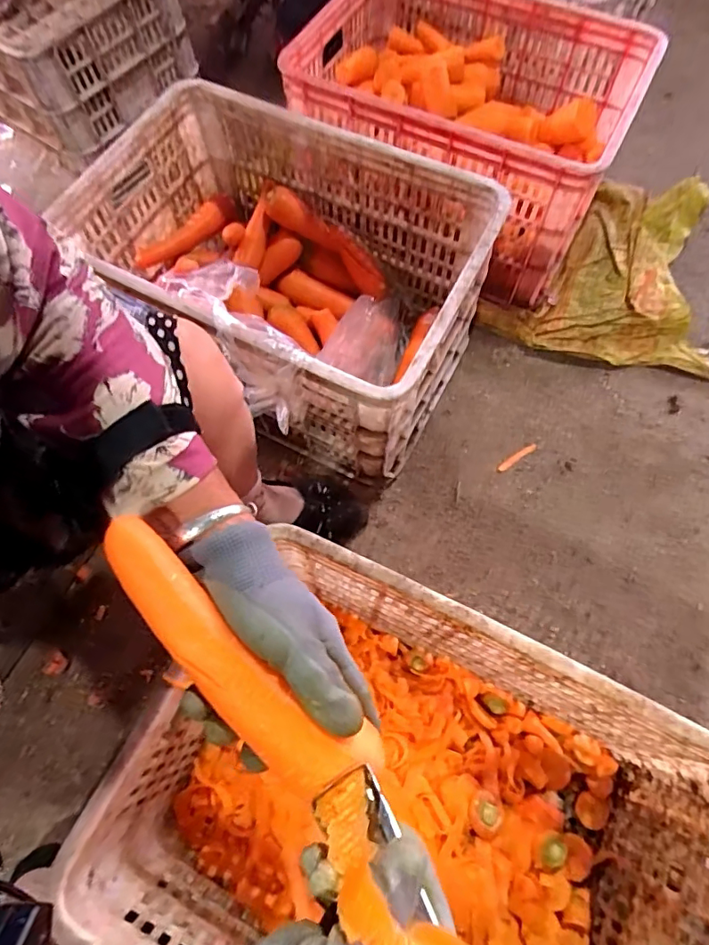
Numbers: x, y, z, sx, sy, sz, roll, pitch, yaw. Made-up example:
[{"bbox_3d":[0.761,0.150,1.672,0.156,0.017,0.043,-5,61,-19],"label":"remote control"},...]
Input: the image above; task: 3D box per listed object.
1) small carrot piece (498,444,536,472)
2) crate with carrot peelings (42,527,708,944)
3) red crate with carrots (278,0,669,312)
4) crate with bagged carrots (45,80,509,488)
[{"bbox_3d":[0.259,-0.025,0.829,0.074,0.009,0.013,-34,70,-11],"label":"small carrot piece"},{"bbox_3d":[0.071,0.340,0.517,0.504,0.266,0.348,26,71,10],"label":"crate with carrot peelings"},{"bbox_3d":[0.184,-0.587,0.898,0.513,0.271,0.387,30,72,12],"label":"red crate with carrots"},{"bbox_3d":[-0.101,-0.249,0.772,0.503,0.310,0.373,25,71,10],"label":"crate with bagged carrots"}]

